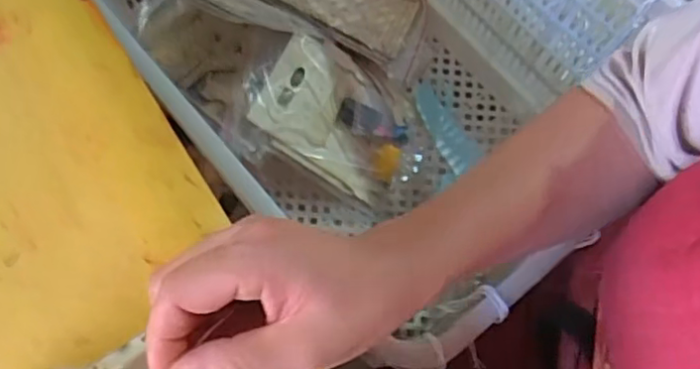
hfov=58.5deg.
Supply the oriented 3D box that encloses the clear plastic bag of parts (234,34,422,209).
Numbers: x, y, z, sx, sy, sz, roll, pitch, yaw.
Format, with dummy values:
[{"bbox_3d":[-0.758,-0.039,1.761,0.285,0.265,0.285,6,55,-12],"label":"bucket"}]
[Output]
[{"bbox_3d":[-0.028,-0.084,0.806,0.225,0.040,0.170,24,76,-19],"label":"clear plastic bag of parts"}]

